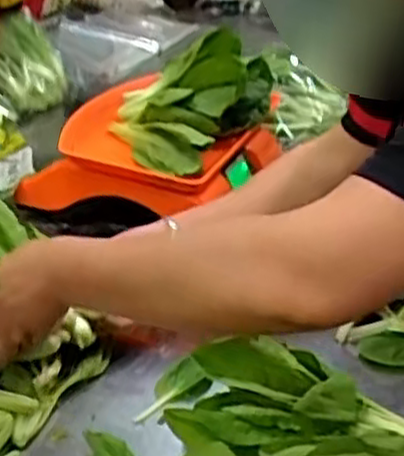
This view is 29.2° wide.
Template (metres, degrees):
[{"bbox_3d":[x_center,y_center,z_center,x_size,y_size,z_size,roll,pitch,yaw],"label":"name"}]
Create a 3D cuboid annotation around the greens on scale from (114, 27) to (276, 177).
[{"bbox_3d":[-0.013,-0.161,0.939,0.180,0.129,0.169,3,31,1],"label":"greens on scale"}]

